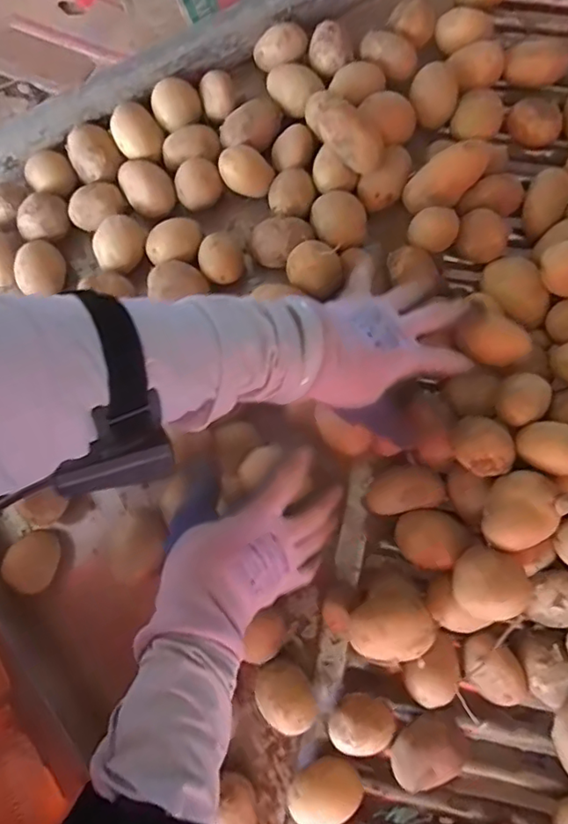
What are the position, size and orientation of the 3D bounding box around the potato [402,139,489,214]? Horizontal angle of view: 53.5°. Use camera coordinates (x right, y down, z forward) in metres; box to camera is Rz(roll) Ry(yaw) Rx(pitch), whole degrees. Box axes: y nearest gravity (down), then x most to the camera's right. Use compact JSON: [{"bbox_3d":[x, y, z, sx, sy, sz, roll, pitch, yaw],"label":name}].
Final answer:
[{"bbox_3d":[0.148,-0.216,0.518,0.079,0.038,0.043,-37,109,27],"label":"potato"}]

